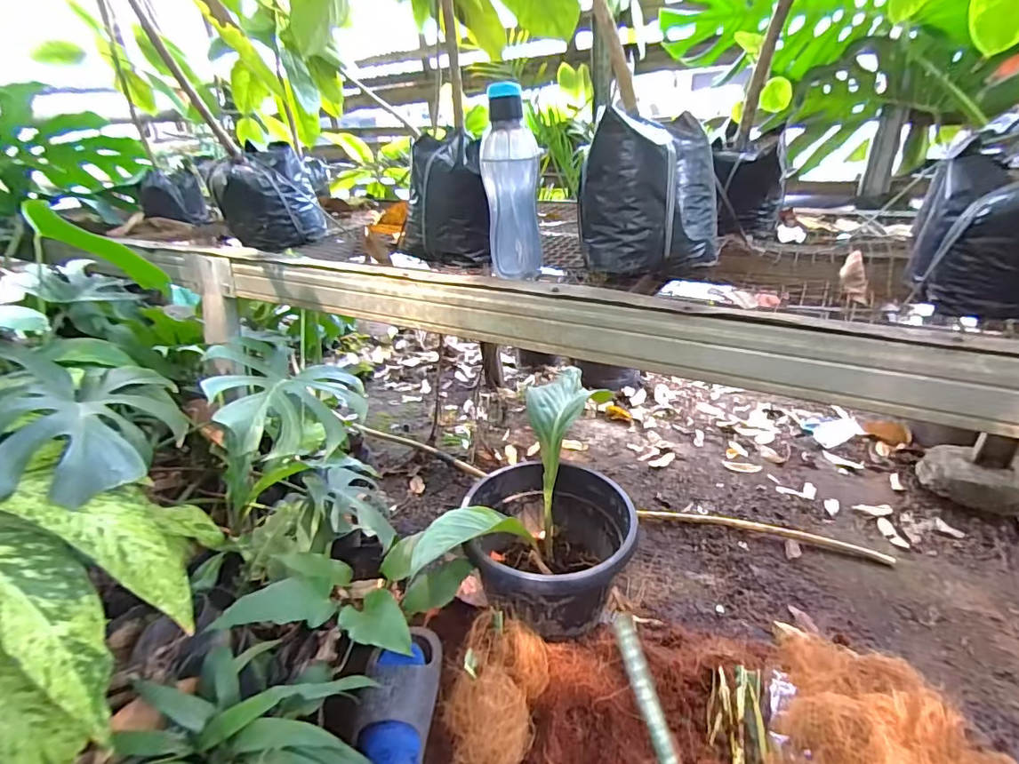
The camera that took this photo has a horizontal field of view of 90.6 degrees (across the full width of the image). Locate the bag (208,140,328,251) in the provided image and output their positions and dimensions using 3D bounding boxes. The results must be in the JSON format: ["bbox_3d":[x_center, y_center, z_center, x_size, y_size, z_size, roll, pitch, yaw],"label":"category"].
[{"bbox_3d":[-0.495,-0.376,1.026,0.126,0.165,0.164,12,29,28],"label":"bag"}]

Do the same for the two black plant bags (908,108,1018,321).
[{"bbox_3d":[0.551,-0.180,0.547,0.159,0.177,0.150,19,33,36],"label":"two black plant bags"}]

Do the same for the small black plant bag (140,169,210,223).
[{"bbox_3d":[-0.936,-0.511,1.404,0.153,0.128,0.119,-16,29,-26],"label":"small black plant bag"}]

